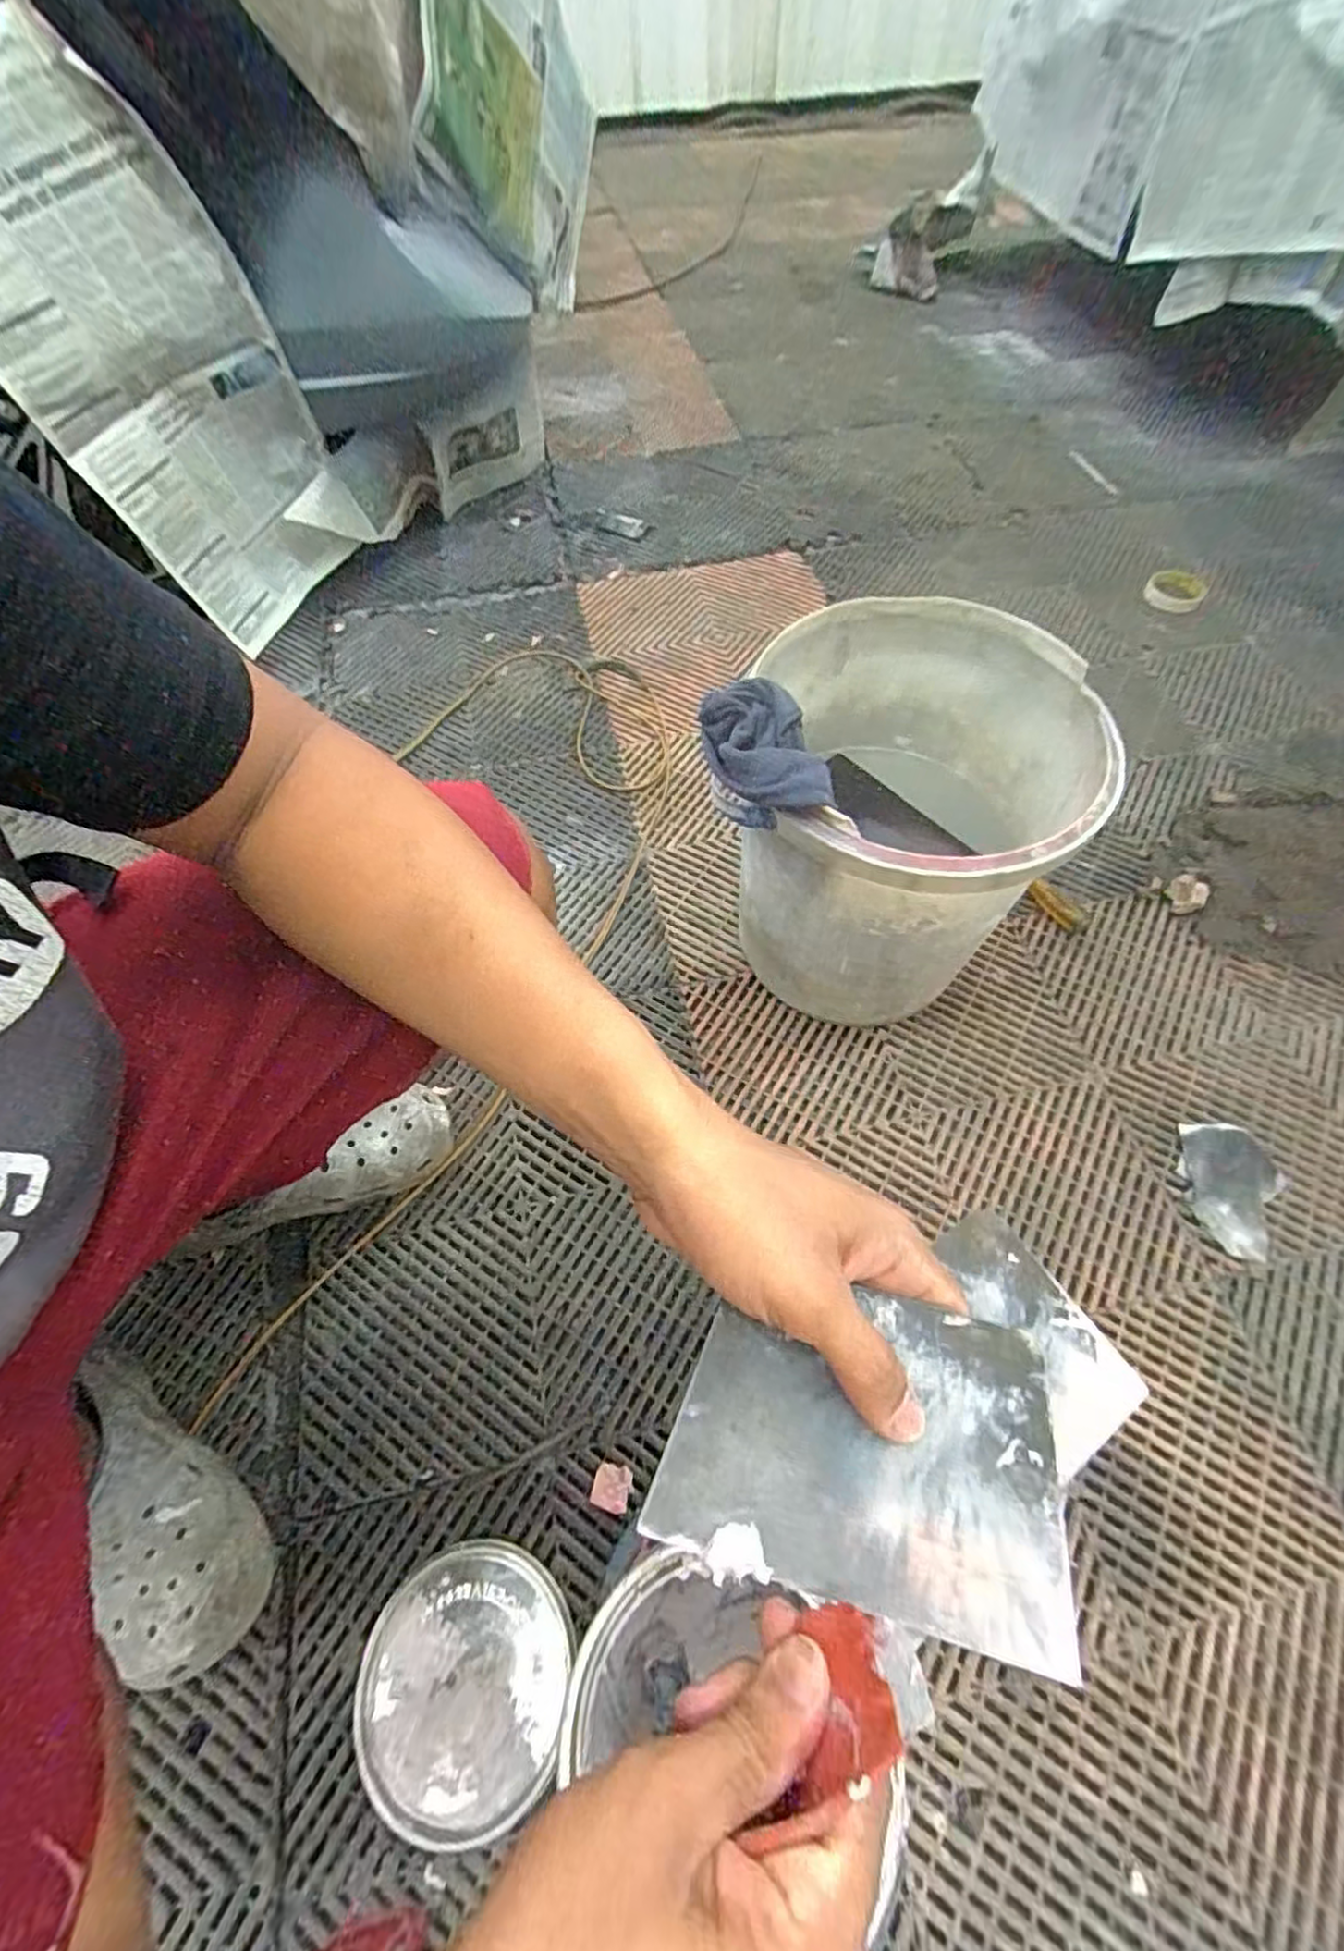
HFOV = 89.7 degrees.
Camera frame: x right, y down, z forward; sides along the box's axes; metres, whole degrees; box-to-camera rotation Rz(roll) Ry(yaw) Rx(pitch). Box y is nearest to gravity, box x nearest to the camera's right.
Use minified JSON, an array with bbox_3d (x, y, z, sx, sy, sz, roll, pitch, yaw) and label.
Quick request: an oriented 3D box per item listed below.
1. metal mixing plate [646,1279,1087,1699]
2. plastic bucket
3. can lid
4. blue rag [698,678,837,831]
[{"bbox_3d":[0.069,0.170,0.245,0.137,0.004,0.096,8,71,10],"label":"metal mixing plate"},{"bbox_3d":[0.218,-0.129,0.668,0.286,0.309,0.302,2,62,1],"label":"plastic bucket"},{"bbox_3d":[-0.151,0.508,0.487,0.148,0.017,0.146,5,60,5],"label":"can lid"},{"bbox_3d":[0.067,-0.155,0.520,0.069,0.085,0.120,-18,63,-9],"label":"blue rag"}]

